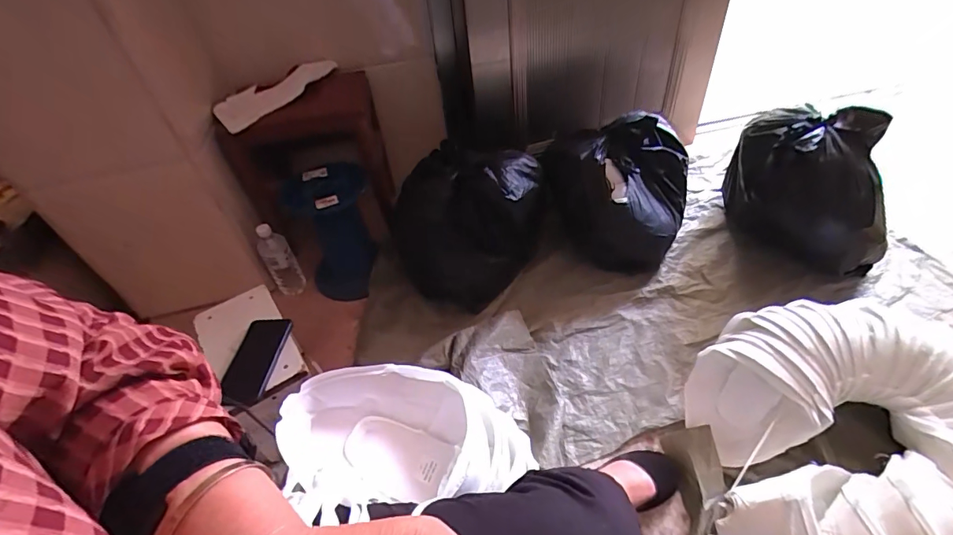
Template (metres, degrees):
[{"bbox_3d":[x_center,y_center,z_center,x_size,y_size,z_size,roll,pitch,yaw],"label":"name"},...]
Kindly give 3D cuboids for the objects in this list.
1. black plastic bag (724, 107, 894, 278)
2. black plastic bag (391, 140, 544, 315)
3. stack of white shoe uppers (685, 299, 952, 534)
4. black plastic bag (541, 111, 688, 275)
[{"bbox_3d":[0.782,-0.178,1.048,0.346,0.319,0.255,20,51,27],"label":"black plastic bag"},{"bbox_3d":[-0.026,-0.105,1.045,0.328,0.316,0.257,8,46,17],"label":"black plastic bag"},{"bbox_3d":[0.602,0.268,0.695,0.454,0.149,0.470,3,45,13],"label":"stack of white shoe uppers"},{"bbox_3d":[0.342,-0.186,1.123,0.350,0.289,0.304,10,47,19],"label":"black plastic bag"}]

